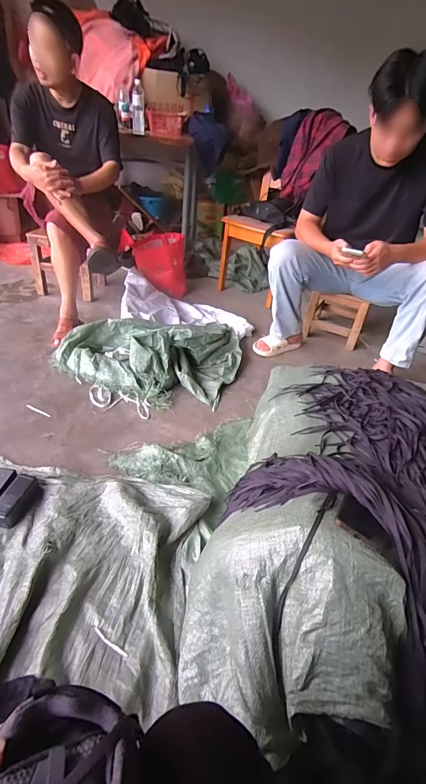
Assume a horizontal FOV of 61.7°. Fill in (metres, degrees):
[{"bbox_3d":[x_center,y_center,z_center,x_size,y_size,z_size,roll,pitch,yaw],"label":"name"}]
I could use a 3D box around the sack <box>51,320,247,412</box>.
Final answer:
[{"bbox_3d":[-0.214,-0.234,1.532,0.669,0.163,0.673,17,39,14],"label":"sack"}]

